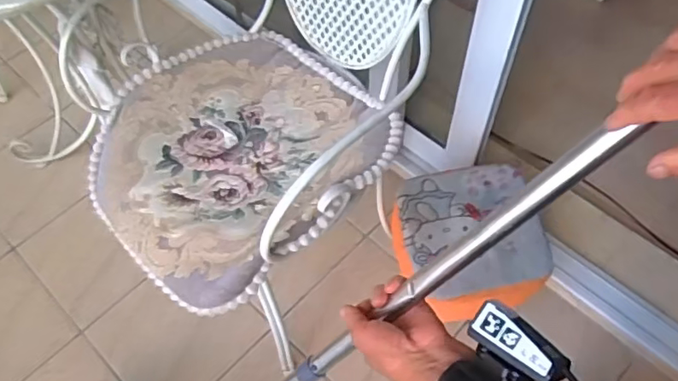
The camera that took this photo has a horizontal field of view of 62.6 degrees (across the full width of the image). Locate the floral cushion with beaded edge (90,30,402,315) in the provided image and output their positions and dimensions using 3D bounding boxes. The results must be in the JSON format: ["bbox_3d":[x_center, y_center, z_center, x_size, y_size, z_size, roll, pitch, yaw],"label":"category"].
[{"bbox_3d":[-0.169,-0.074,0.889,0.445,0.071,0.426,-40,65,-17],"label":"floral cushion with beaded edge"}]

